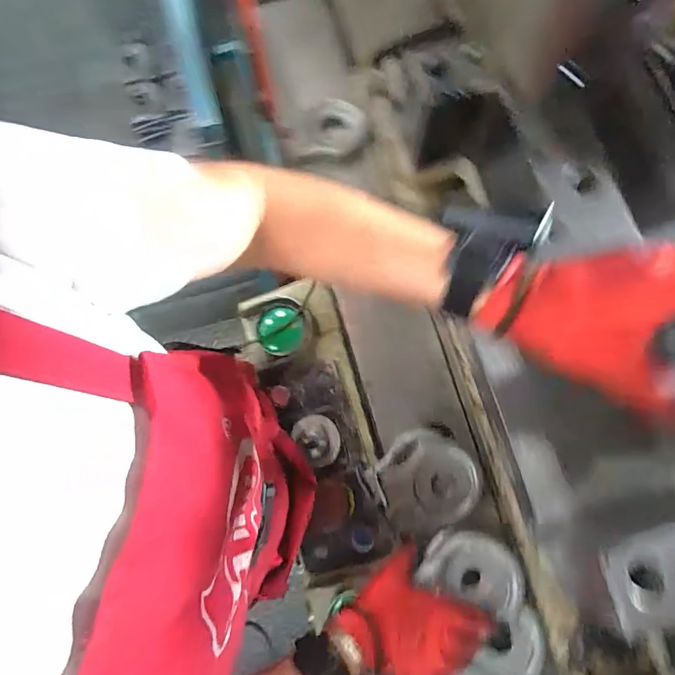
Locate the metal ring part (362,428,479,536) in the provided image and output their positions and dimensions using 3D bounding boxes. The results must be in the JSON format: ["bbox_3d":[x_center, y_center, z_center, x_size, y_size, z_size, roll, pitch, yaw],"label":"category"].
[{"bbox_3d":[0.104,0.170,0.532,0.119,0.056,0.109,-33,78,-7],"label":"metal ring part"}]

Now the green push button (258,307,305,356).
[{"bbox_3d":[-0.078,-0.007,0.607,0.068,0.034,0.064,0,77,1],"label":"green push button"}]

